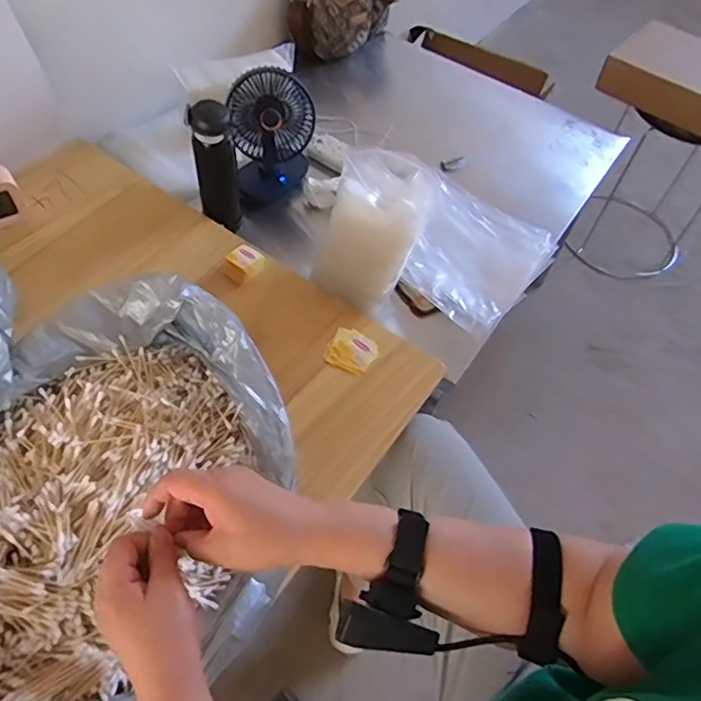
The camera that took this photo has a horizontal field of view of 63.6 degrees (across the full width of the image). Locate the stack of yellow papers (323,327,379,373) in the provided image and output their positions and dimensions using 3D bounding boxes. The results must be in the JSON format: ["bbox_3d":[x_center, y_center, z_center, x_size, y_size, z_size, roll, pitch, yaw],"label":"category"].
[{"bbox_3d":[0.003,0.000,0.798,0.067,0.005,0.067,26,58,13],"label":"stack of yellow papers"}]

